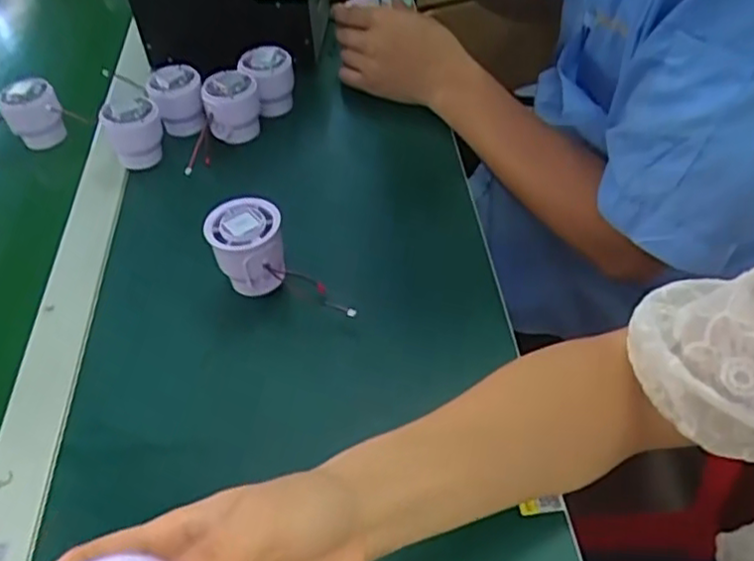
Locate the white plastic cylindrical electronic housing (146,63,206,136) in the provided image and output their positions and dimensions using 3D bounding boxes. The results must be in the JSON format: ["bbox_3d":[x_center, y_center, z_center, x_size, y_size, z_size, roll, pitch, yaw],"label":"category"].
[{"bbox_3d":[-0.182,-0.166,0.630,0.046,0.050,0.046,-2,46,2],"label":"white plastic cylindrical electronic housing"}]

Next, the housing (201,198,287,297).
[{"bbox_3d":[-0.092,-0.019,0.493,0.050,0.065,0.048,-11,46,-6],"label":"housing"}]

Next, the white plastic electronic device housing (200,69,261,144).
[{"bbox_3d":[-0.133,-0.161,0.625,0.049,0.052,0.047,-14,47,-9],"label":"white plastic electronic device housing"}]

